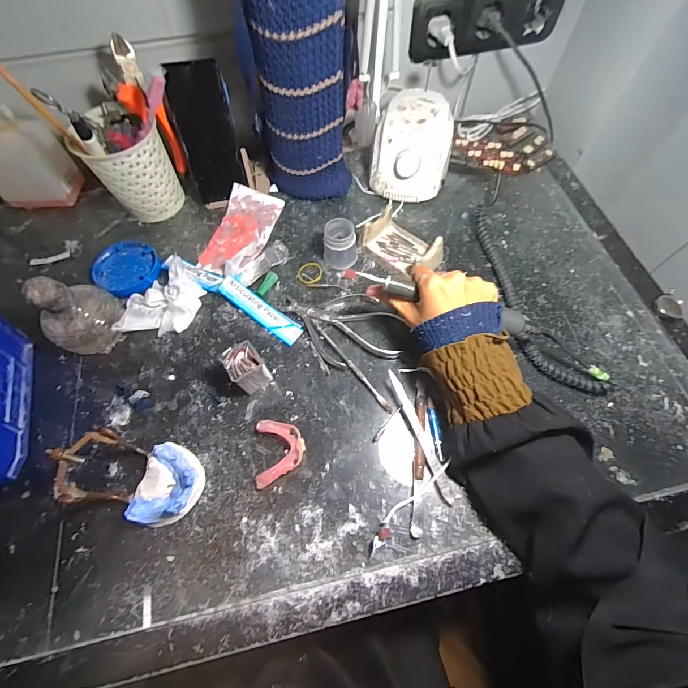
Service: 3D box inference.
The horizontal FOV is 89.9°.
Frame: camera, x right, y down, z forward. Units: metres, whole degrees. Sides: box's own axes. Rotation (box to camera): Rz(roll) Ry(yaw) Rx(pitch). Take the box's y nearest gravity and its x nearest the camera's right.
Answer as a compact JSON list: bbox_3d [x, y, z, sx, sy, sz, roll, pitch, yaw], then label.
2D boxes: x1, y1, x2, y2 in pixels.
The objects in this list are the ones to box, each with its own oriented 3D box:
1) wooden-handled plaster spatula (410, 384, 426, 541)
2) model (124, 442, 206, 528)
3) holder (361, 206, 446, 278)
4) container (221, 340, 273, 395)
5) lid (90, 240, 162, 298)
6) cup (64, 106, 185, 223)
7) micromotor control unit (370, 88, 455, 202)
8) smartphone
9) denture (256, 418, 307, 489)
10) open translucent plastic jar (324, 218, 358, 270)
[{"bbox_3d":[0.076,0.110,0.346,0.011,0.010,0.148,6,65,4],"label":"wooden-handled plaster spatula"},{"bbox_3d":[-0.168,0.134,0.331,0.057,0.030,0.072,6,65,4],"label":"model"},{"bbox_3d":[0.077,-0.128,0.448,0.059,0.042,0.093,-42,71,-16],"label":"holder"},{"bbox_3d":[-0.102,0.026,0.367,0.034,0.056,0.034,-31,68,-12],"label":"container"},{"bbox_3d":[-0.285,-0.101,0.452,0.092,0.023,0.077,34,70,15],"label":"lid"},{"bbox_3d":[-0.275,-0.229,0.456,0.080,0.123,0.081,0,65,1],"label":"cup"},{"bbox_3d":[0.094,-0.281,0.495,0.106,0.083,0.142,9,66,5],"label":"micromotor control unit"},{"bbox_3d":[-0.176,-0.271,0.452,0.071,0.152,0.010,-10,37,-3],"label":"smartphone"},{"bbox_3d":[-0.065,0.109,0.349,0.048,0.015,0.063,-5,65,-1],"label":"denture"},{"bbox_3d":[-0.005,-0.126,0.442,0.043,0.051,0.041,0,65,1],"label":"open translucent plastic jar"}]

